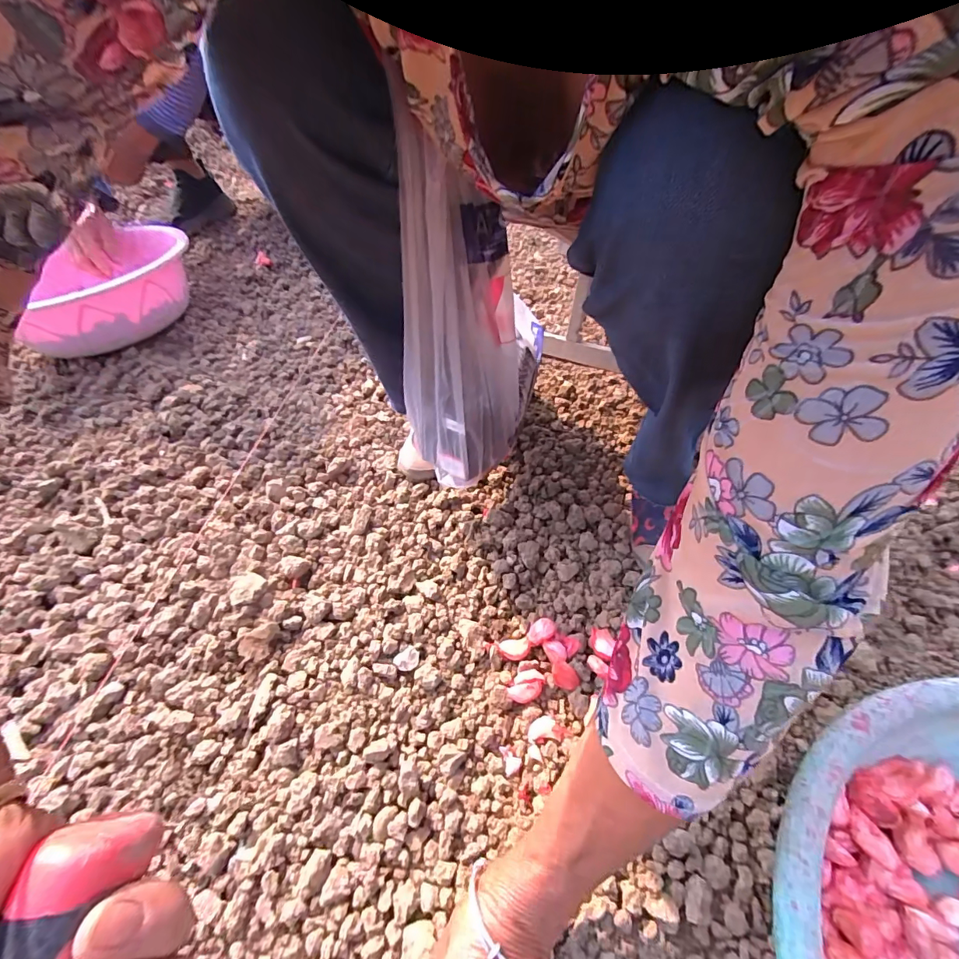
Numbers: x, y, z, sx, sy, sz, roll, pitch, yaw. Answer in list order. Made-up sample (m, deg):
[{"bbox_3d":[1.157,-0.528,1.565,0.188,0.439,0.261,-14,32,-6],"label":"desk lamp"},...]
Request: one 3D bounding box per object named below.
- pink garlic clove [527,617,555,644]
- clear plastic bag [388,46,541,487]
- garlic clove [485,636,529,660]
[{"bbox_3d":[0.058,0.147,0.426,0.026,0.018,0.020,-29,54,-16],"label":"pink garlic clove"},{"bbox_3d":[-0.010,-0.132,0.376,0.073,0.287,0.112,31,60,26],"label":"clear plastic bag"},{"bbox_3d":[0.027,0.162,0.420,0.041,0.011,0.020,-3,51,3],"label":"garlic clove"}]

